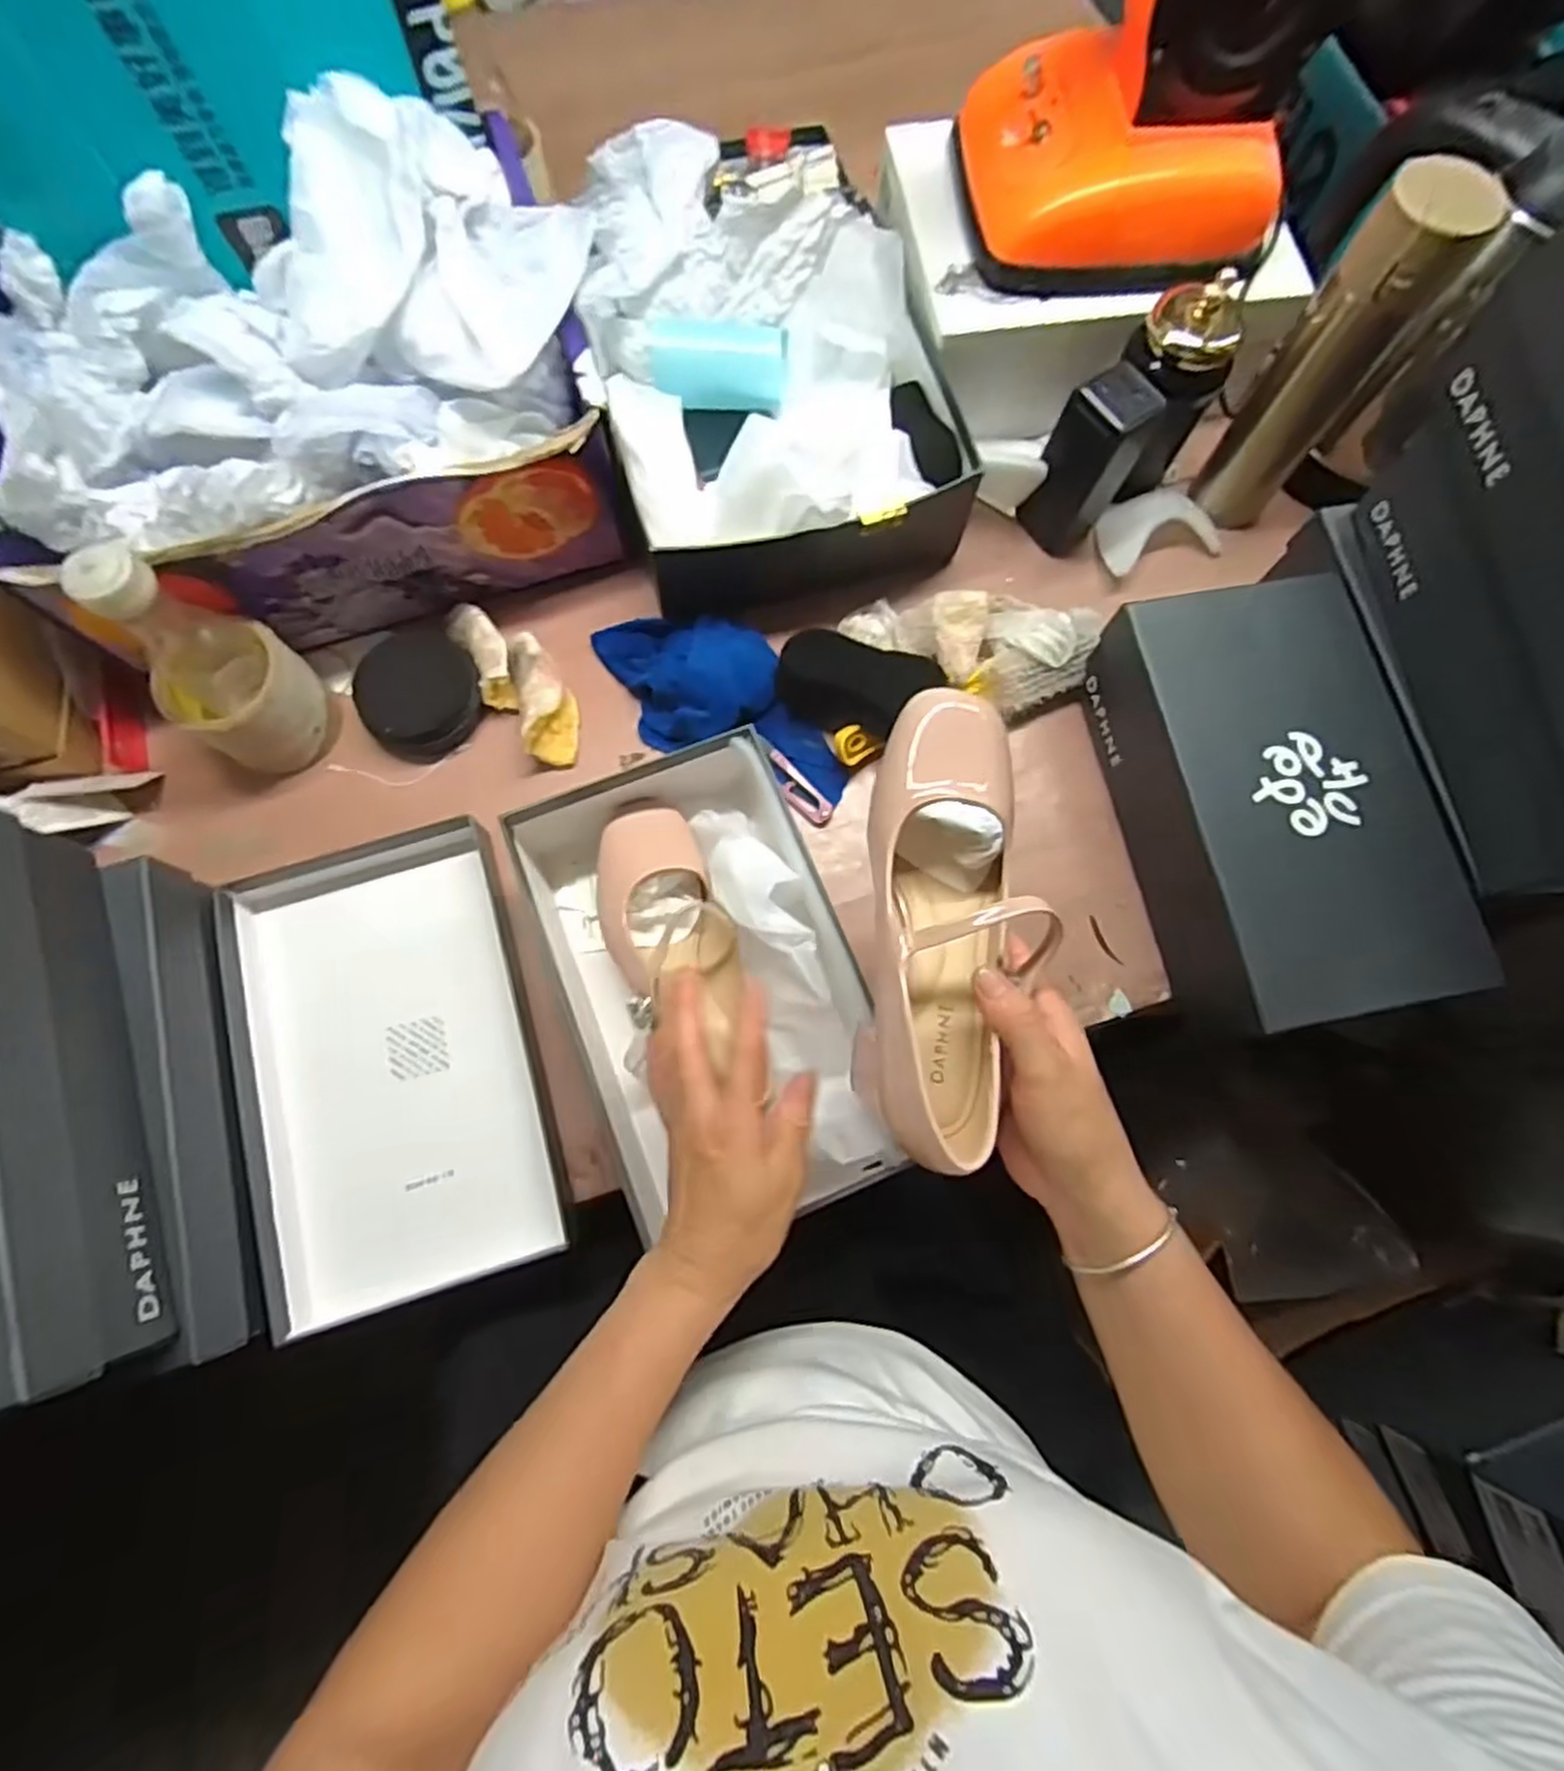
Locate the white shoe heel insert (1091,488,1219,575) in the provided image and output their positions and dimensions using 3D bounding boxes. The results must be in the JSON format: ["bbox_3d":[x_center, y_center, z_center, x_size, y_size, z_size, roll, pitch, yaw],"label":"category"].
[{"bbox_3d":[0.314,-0.307,0.649,0.096,0.033,0.075,-13,76,-4],"label":"white shoe heel insert"}]

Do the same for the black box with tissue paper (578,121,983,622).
[{"bbox_3d":[-0.022,-0.417,0.620,0.263,0.124,0.378,-17,76,-5],"label":"black box with tissue paper"}]

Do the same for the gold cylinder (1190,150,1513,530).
[{"bbox_3d":[0.394,-0.379,0.560,0.069,0.241,0.078,37,78,9],"label":"gold cylinder"}]

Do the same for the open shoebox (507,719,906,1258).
[{"bbox_3d":[-0.056,0.059,0.509,0.188,0.107,0.301,-16,76,-5],"label":"open shoebox"}]

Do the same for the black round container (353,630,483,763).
[{"bbox_3d":[-0.281,-0.149,0.604,0.089,0.042,0.094,0,75,0],"label":"black round container"}]

